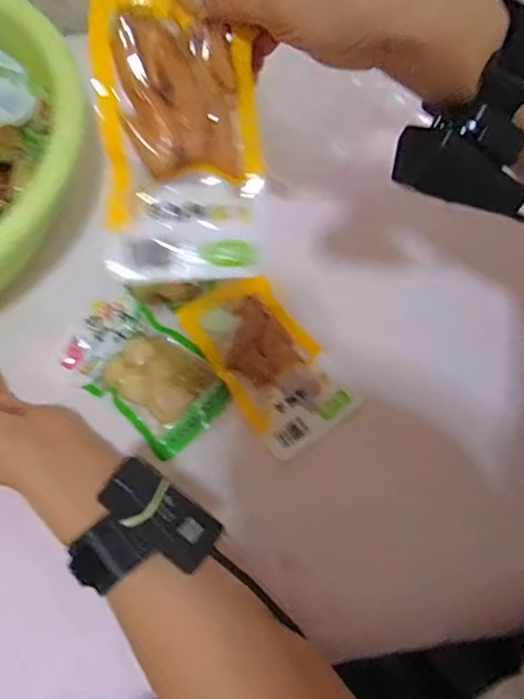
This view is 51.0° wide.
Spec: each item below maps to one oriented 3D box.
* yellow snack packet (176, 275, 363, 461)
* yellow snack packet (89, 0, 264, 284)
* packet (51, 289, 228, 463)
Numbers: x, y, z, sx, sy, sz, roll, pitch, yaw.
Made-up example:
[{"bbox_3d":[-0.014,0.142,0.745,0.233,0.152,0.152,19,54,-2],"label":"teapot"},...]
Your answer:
[{"bbox_3d":[0.005,0.006,0.419,0.079,0.017,0.139,-34,72,-14],"label":"yellow snack packet"},{"bbox_3d":[-0.040,-0.102,0.272,0.077,0.015,0.134,-6,105,-16],"label":"yellow snack packet"},{"bbox_3d":[-0.088,0.014,0.406,0.121,0.015,0.074,39,72,13],"label":"packet"}]

